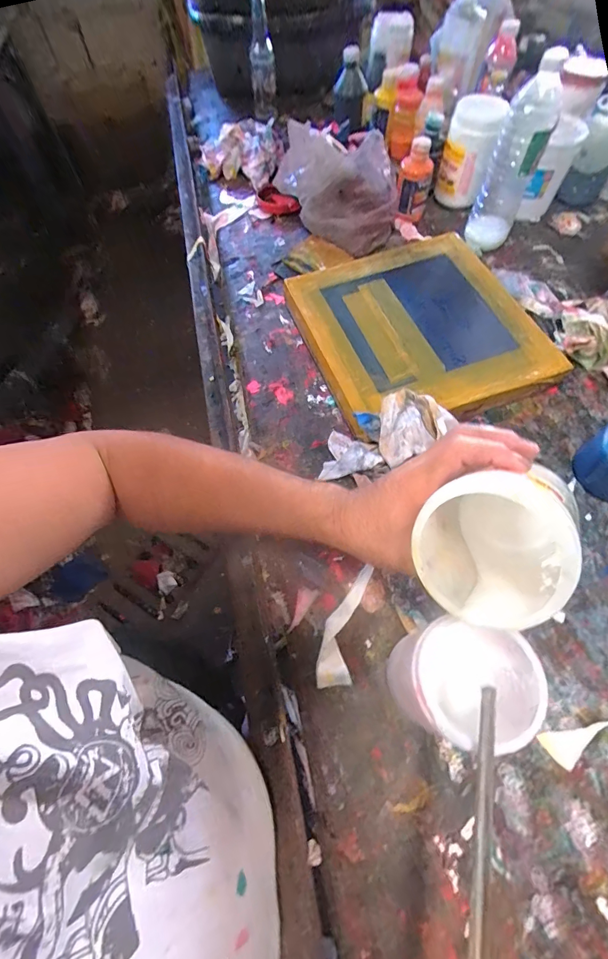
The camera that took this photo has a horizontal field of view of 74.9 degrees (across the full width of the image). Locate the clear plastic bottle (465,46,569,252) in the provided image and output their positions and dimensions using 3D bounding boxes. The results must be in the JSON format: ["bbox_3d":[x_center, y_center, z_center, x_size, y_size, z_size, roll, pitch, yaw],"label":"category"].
[{"bbox_3d":[0.350,-0.528,0.667,0.075,0.245,0.067,24,65,13],"label":"clear plastic bottle"}]

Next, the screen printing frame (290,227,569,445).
[{"bbox_3d":[0.177,-0.241,0.628,0.340,0.048,0.360,-16,63,-9],"label":"screen printing frame"}]

